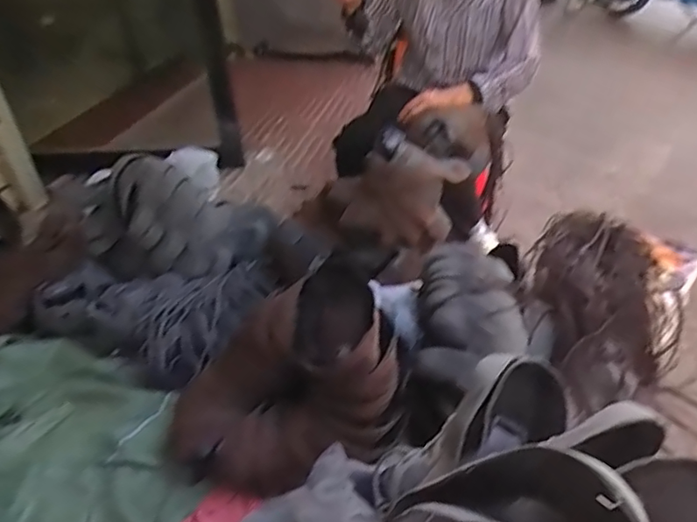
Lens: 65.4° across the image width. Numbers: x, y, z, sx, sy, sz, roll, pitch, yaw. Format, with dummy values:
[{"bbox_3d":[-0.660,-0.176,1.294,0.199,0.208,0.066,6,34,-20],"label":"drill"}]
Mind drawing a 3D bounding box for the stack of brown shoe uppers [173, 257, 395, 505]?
[{"bbox_3d":[-0.099,0.218,0.909,0.424,0.117,0.278,-41,66,2],"label":"stack of brown shoe uppers"}]

